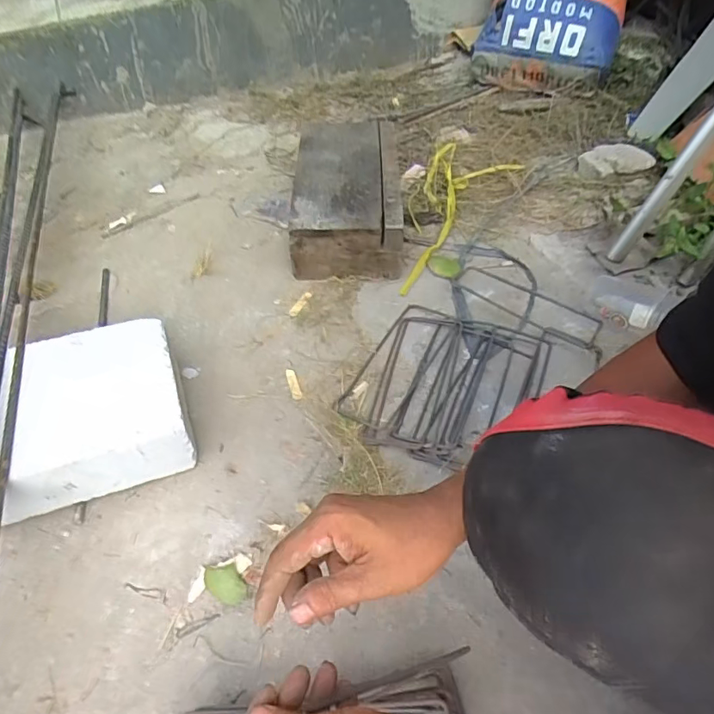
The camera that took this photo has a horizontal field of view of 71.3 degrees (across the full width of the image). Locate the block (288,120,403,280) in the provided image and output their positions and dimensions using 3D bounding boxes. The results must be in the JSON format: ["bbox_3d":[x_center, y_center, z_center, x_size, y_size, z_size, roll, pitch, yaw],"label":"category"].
[{"bbox_3d":[-0.016,-0.310,0.936,0.184,0.115,0.364,-2,52,3],"label":"block"}]

